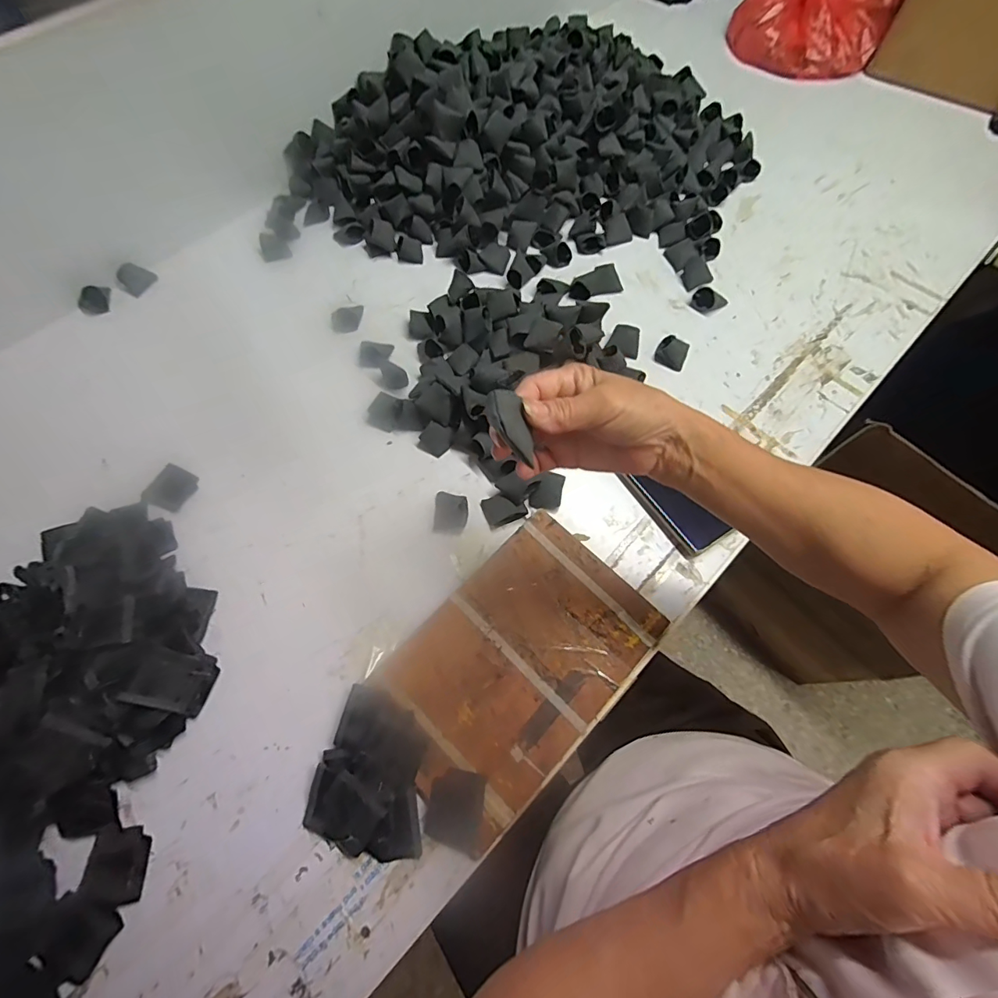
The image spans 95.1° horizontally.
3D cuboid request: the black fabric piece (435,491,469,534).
[{"bbox_3d":[-0.054,0.015,0.513,0.036,0.011,0.048,-2,68,1],"label":"black fabric piece"}]

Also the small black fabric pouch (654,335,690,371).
[{"bbox_3d":[0.225,-0.192,0.595,0.039,0.018,0.039,23,70,10],"label":"small black fabric pouch"}]

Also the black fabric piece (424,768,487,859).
[{"bbox_3d":[-0.038,0.273,0.402,0.046,0.004,0.061,7,75,9],"label":"black fabric piece"}]

